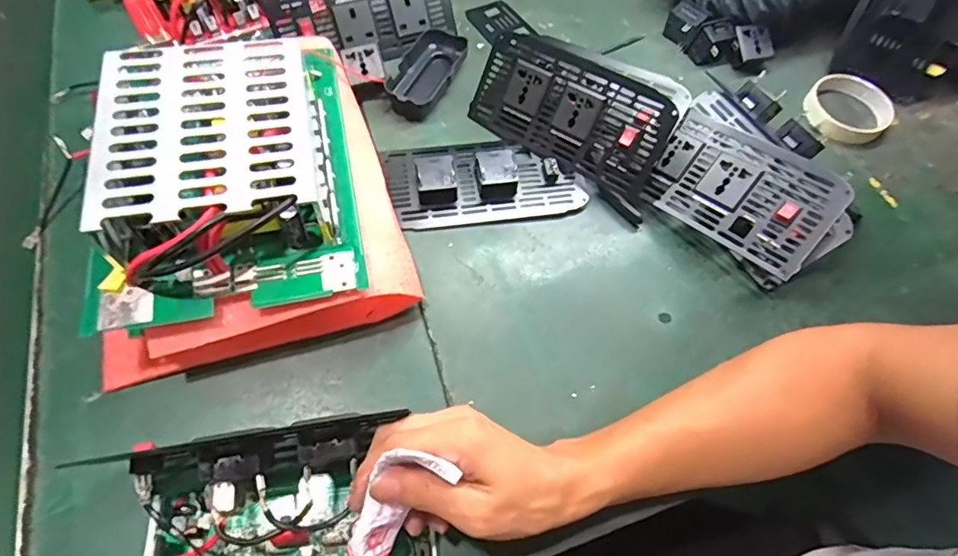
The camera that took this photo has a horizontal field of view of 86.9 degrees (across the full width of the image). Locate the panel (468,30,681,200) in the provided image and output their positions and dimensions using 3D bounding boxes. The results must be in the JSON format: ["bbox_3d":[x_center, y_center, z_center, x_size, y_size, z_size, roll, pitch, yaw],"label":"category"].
[{"bbox_3d":[0.083,-0.159,0.472,0.186,0.095,0.020,33,28,19],"label":"panel"}]

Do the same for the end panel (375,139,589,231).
[{"bbox_3d":[0.004,-0.097,0.470,0.179,0.031,0.092,-5,62,-8],"label":"end panel"}]

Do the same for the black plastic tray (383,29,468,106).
[{"bbox_3d":[-0.053,-0.214,0.528,0.053,0.027,0.107,21,62,6],"label":"black plastic tray"}]

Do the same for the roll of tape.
[{"bbox_3d":[0.399,-0.185,0.546,0.081,0.021,0.090,37,65,14],"label":"roll of tape"}]

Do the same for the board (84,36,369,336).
[{"bbox_3d":[-0.189,-0.089,0.373,0.177,0.065,0.233,-9,63,-10],"label":"board"}]

